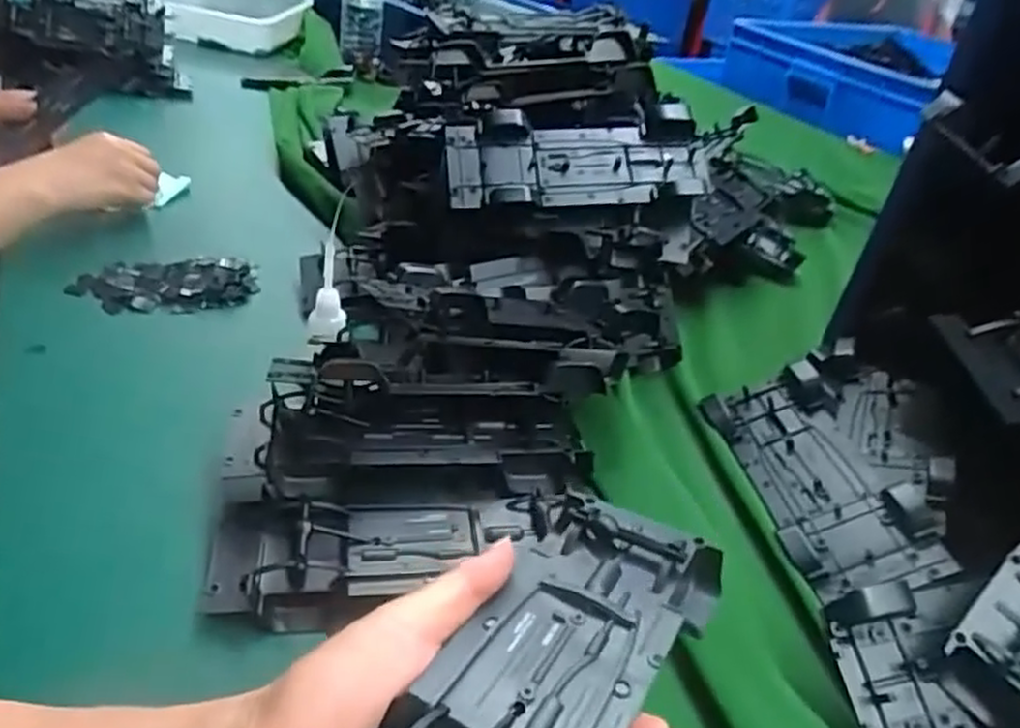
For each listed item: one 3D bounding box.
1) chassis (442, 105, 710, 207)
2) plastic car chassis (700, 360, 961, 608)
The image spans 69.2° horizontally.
[{"bbox_3d":[0.050,-0.147,0.546,0.192,0.035,0.082,1,72,-7],"label":"chassis"},{"bbox_3d":[0.195,0.072,0.472,0.079,0.032,0.186,-23,33,6],"label":"plastic car chassis"}]

